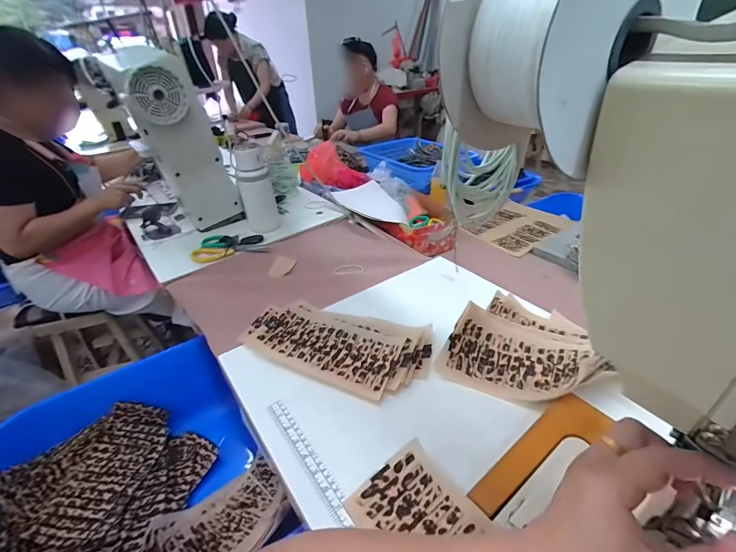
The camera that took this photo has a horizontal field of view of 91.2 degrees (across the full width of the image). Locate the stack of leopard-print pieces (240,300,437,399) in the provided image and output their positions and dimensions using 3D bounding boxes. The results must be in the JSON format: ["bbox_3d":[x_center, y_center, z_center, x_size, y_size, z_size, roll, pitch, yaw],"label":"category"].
[{"bbox_3d":[-0.059,0.112,0.599,0.312,0.032,0.148,9,34,17],"label":"stack of leopard-print pieces"}]

